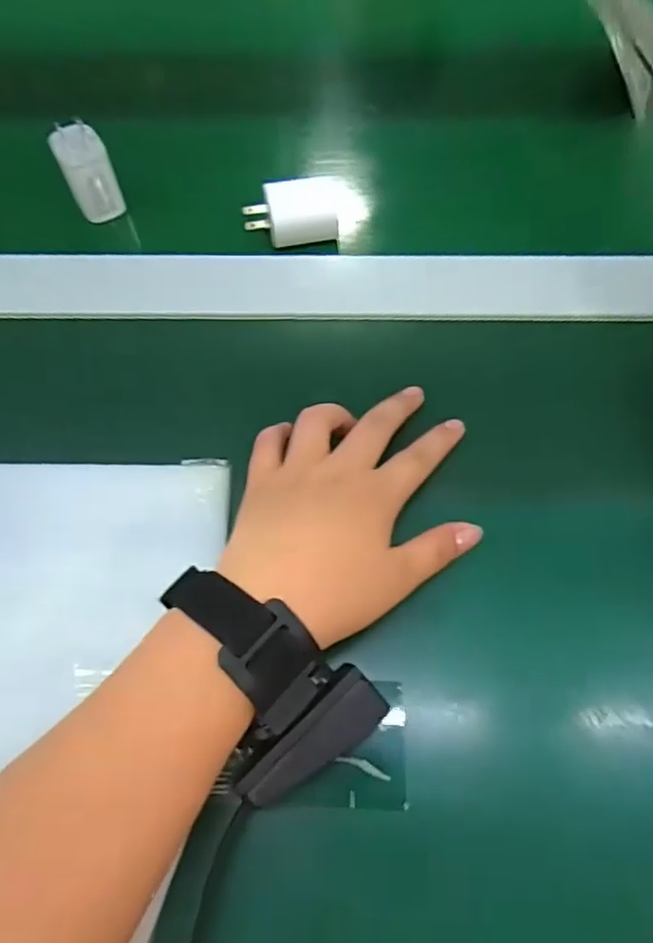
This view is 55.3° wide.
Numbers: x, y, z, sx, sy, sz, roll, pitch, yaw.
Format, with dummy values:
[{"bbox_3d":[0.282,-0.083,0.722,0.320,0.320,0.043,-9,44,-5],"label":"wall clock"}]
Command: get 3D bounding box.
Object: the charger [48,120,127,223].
[{"bbox_3d":[-0.162,-0.202,0.430,0.032,0.064,0.023,-20,66,-9],"label":"charger"}]

